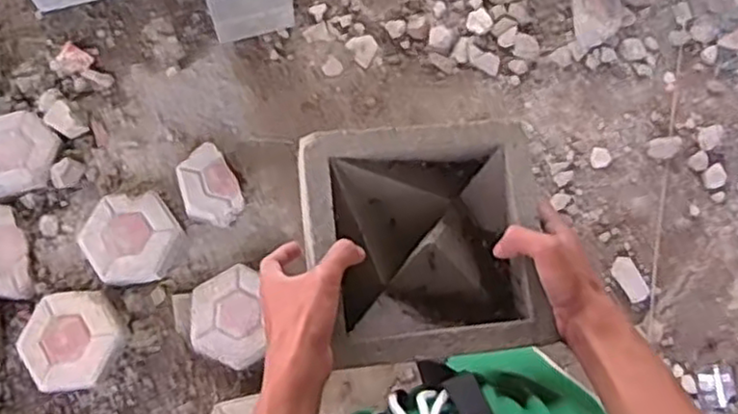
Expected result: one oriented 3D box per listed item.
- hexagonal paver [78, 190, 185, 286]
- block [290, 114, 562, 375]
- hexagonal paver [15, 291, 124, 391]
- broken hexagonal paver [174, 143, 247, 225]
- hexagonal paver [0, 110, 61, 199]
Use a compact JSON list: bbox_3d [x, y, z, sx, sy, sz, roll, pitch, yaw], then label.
[{"bbox_3d":[-0.528,0.067,1.548,0.199,0.051,0.216,-37,76,-11],"label":"hexagonal paver"},{"bbox_3d":[0.050,0.031,0.604,0.197,0.067,0.193,-7,72,-3],"label":"block"},{"bbox_3d":[-0.633,0.278,1.468,0.218,0.044,0.208,-3,72,-1],"label":"hexagonal paver"},{"bbox_3d":[-0.372,-0.052,1.610,0.130,0.068,0.206,-19,73,-6],"label":"broken hexagonal paver"},{"bbox_3d":[-0.835,-0.125,1.624,0.205,0.055,0.193,38,76,11],"label":"hexagonal paver"}]

